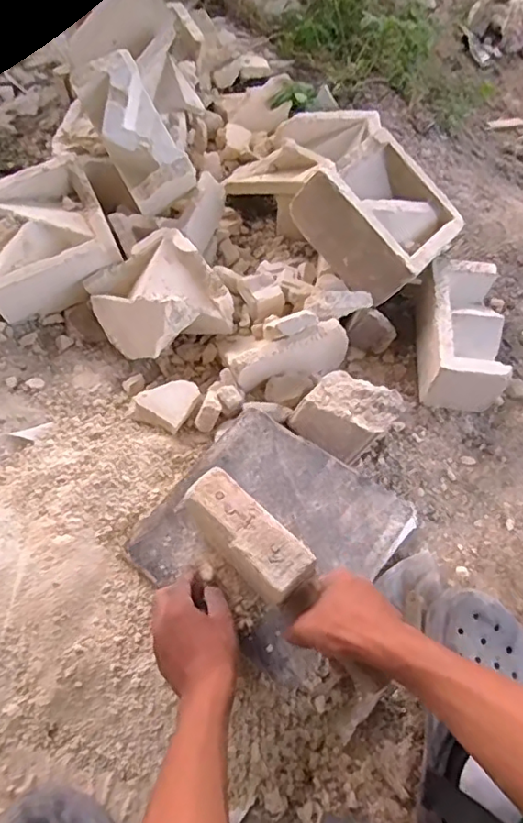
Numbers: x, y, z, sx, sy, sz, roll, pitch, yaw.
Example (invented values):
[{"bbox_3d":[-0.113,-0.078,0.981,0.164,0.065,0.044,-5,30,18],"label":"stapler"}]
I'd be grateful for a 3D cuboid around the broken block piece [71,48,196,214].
[{"bbox_3d":[-0.189,-0.417,0.866,0.103,0.095,0.216,-28,97,4],"label":"broken block piece"}]

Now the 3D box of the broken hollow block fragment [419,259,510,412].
[{"bbox_3d":[0.291,-0.117,0.834,0.100,0.098,0.193,6,60,1],"label":"broken hollow block fragment"}]

